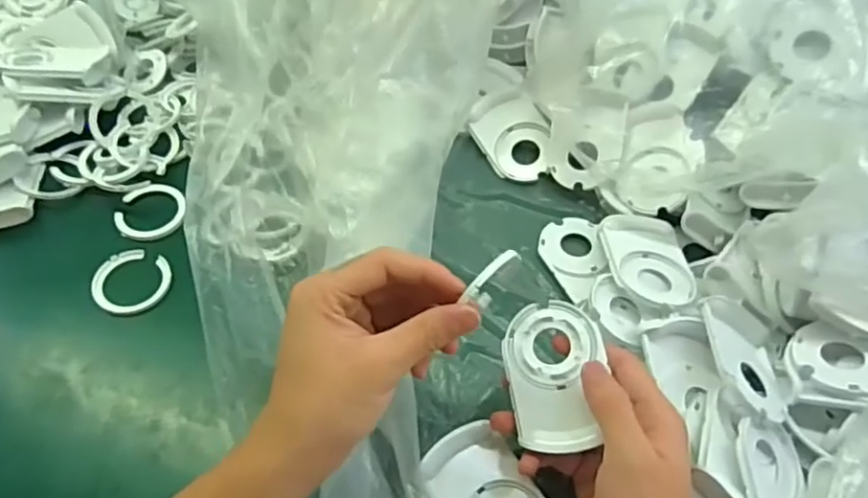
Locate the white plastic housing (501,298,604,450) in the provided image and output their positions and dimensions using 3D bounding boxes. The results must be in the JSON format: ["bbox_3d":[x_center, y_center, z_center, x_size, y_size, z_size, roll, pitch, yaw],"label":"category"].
[{"bbox_3d":[0.068,0.073,0.374,0.052,0.017,0.081,-1,69,10],"label":"white plastic housing"}]

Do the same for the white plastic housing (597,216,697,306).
[{"bbox_3d":[0.148,0.010,0.446,0.060,0.016,0.077,6,54,2],"label":"white plastic housing"}]

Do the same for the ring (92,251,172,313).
[{"bbox_3d":[-0.212,0.022,0.451,0.051,0.004,0.050,1,54,-2],"label":"ring"}]

